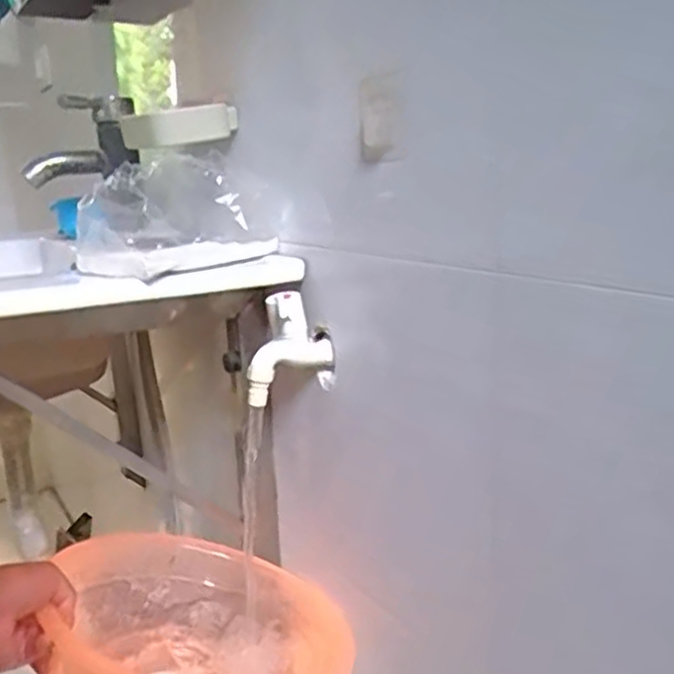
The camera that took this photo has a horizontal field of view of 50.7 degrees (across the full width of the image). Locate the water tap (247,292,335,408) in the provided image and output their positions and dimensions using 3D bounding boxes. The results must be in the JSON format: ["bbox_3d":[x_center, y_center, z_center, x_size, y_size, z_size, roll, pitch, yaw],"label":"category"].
[{"bbox_3d":[-0.038,0.008,0.606,0.040,0.090,0.077,11,17,37],"label":"water tap"}]

